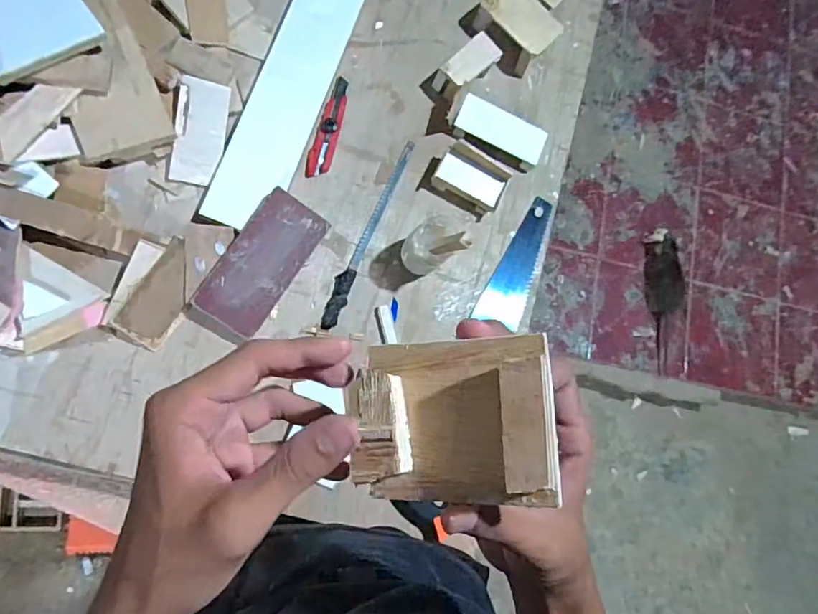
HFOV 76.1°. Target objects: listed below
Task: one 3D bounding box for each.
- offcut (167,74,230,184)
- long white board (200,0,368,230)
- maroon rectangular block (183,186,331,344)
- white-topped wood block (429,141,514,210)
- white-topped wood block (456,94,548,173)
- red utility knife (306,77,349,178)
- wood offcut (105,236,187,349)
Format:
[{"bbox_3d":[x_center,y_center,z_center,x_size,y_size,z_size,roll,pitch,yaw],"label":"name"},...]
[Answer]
[{"bbox_3d":[-0.290,-0.244,0.729,0.064,0.011,0.147,8,82,-24],"label":"offcut"},{"bbox_3d":[-0.163,-0.339,0.767,0.100,0.014,0.487,20,79,-9],"label":"long white board"},{"bbox_3d":[-0.202,-0.054,0.706,0.093,0.026,0.207,34,76,-4],"label":"maroon rectangular block"},{"bbox_3d":[0.096,-0.198,0.792,0.106,0.062,0.069,28,76,-5],"label":"white-topped wood block"},{"bbox_3d":[0.144,-0.277,0.828,0.142,0.025,0.067,25,77,-6],"label":"white-topped wood block"},{"bbox_3d":[-0.118,-0.267,0.780,0.033,0.014,0.160,16,78,-8],"label":"red utility knife"},{"bbox_3d":[-0.333,-0.020,0.686,0.081,0.033,0.144,20,77,-7],"label":"wood offcut"}]

